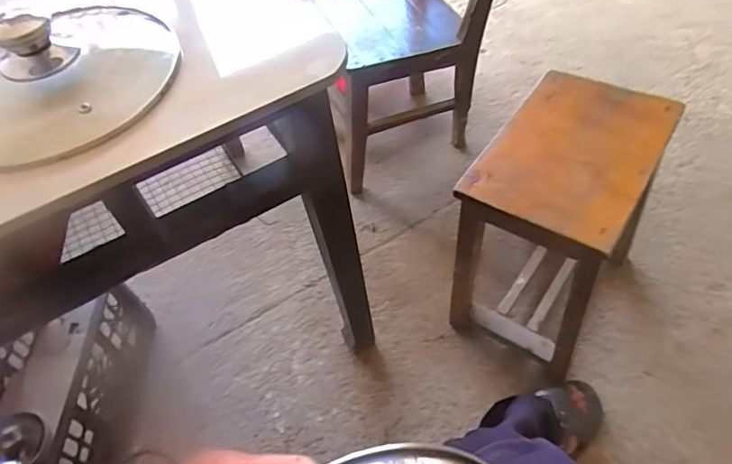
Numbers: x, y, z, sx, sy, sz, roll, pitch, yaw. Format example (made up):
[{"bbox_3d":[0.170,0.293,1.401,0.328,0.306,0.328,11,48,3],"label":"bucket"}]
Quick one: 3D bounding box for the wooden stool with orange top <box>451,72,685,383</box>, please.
[{"bbox_3d":[0.320,-0.018,0.892,0.231,0.358,0.347,26,61,22],"label":"wooden stool with orange top"}]

